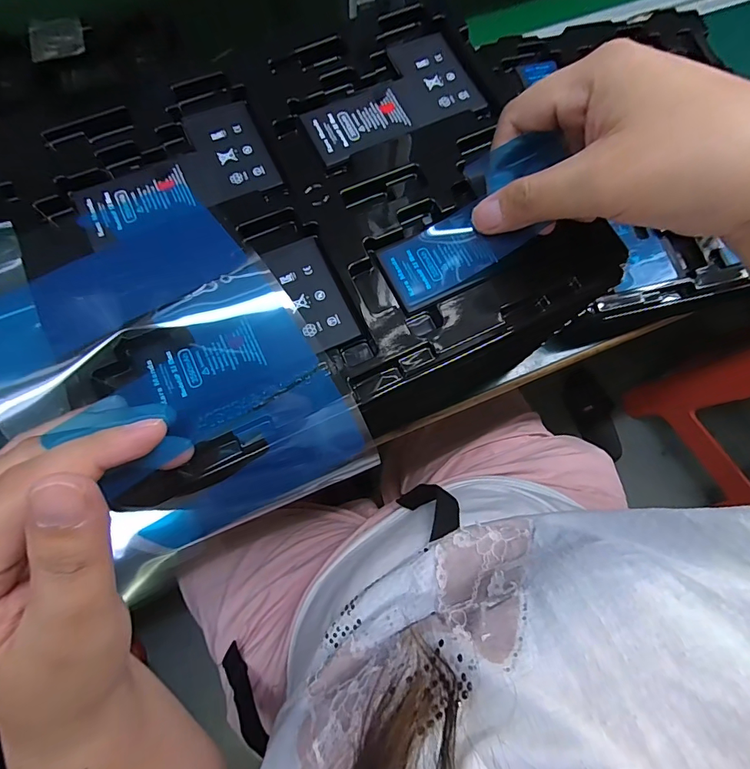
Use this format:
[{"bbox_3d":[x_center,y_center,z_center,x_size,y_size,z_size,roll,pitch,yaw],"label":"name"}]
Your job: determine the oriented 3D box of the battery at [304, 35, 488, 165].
[{"bbox_3d":[0.007,-0.168,0.248,0.101,0.004,0.064,-23,76,-8],"label":"battery"}]

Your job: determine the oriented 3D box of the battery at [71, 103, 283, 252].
[{"bbox_3d":[-0.107,-0.114,0.229,0.100,0.004,0.064,-23,76,-8],"label":"battery"}]

